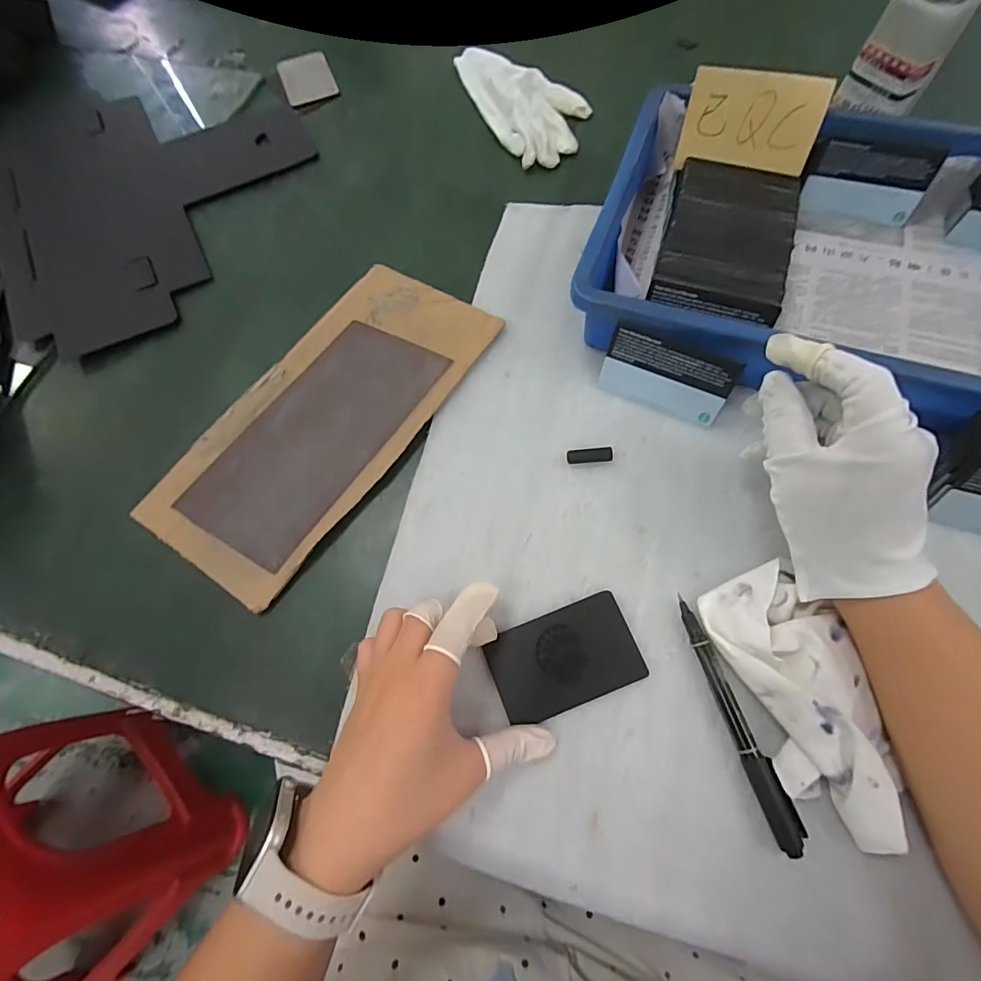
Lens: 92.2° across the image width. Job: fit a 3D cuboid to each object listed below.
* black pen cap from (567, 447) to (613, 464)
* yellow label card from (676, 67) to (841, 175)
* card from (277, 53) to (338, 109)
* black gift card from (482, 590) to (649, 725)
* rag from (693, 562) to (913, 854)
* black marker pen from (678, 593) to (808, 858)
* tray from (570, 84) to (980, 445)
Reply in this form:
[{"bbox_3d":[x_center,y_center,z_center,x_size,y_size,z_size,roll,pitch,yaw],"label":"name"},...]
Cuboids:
[{"bbox_3d":[0.069,-0.025,0.329,0.030,0.009,0.011,-1,68,3],"label":"black pen cap"},{"bbox_3d":[0.192,-0.271,0.348,0.091,0.057,0.004,16,48,15],"label":"yellow label card"},{"bbox_3d":[-0.205,-0.461,0.528,0.056,0.010,0.083,-21,68,-5],"label":"card"},{"bbox_3d":[0.044,0.100,0.282,0.085,0.004,0.054,-21,68,-6],"label":"black gift card"},{"bbox_3d":[0.172,0.112,0.257,0.060,0.031,0.138,-18,68,-4],"label":"rag"},{"bbox_3d":[0.138,0.125,0.264,0.015,0.011,0.131,-15,68,-3],"label":"black marker pen"},{"bbox_3d":[0.266,-0.164,0.347,0.367,0.082,0.250,19,70,11],"label":"tray"}]

